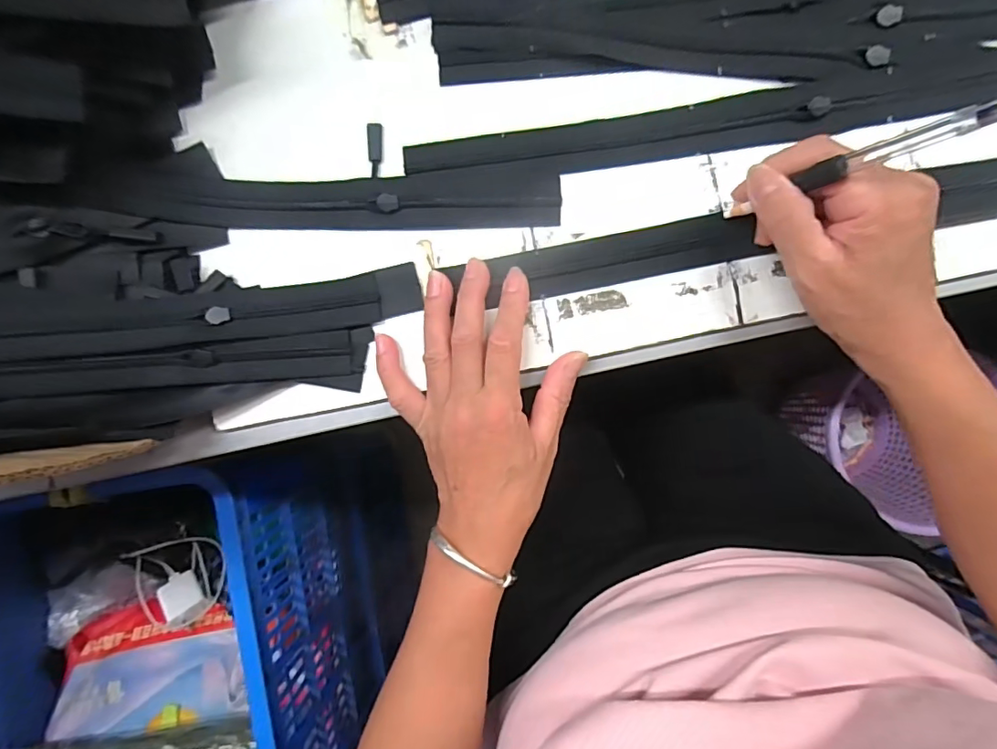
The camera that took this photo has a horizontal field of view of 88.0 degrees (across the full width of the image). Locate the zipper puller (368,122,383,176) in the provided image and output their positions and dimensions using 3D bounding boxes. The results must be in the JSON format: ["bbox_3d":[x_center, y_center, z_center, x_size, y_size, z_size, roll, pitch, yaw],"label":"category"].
[{"bbox_3d":[-0.078,-0.141,0.325,0.009,0.004,0.033,1,91,4],"label":"zipper puller"}]

